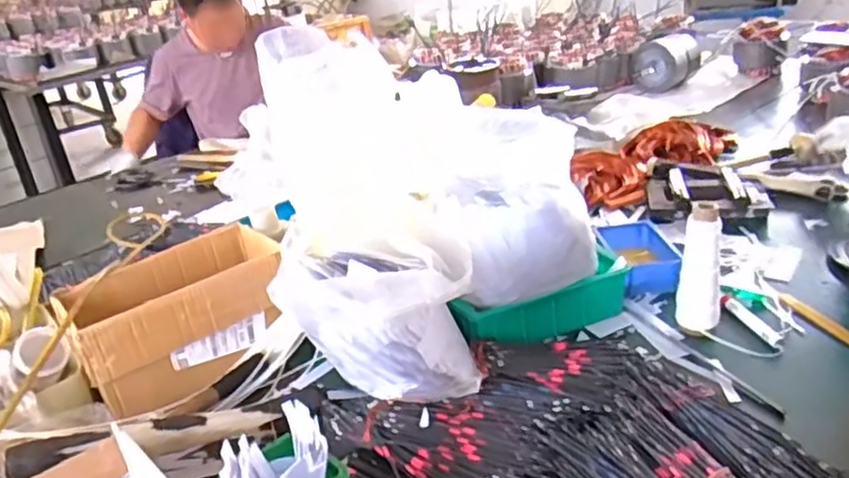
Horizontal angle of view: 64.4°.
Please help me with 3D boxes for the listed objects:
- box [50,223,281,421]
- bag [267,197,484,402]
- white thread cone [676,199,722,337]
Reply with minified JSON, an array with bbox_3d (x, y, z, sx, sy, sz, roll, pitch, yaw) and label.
[{"bbox_3d":[-0.313,0.105,0.898,0.278,0.140,0.160,-22,30,-30],"label":"box"},{"bbox_3d":[-0.057,0.077,0.793,0.218,0.190,0.193,-8,25,-3],"label":"bag"},{"bbox_3d":[0.344,0.042,0.840,0.051,0.172,0.047,6,28,24],"label":"white thread cone"}]

